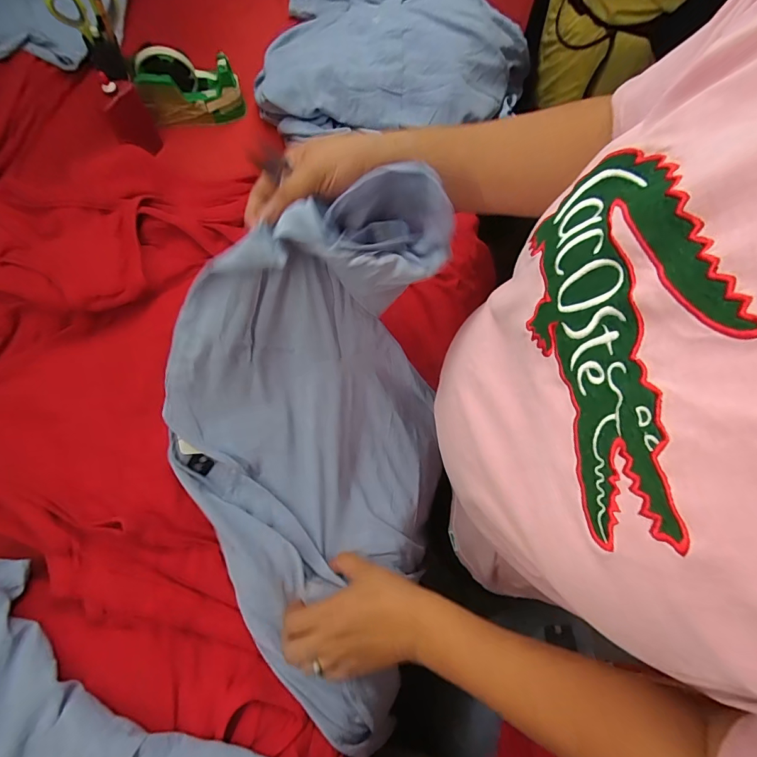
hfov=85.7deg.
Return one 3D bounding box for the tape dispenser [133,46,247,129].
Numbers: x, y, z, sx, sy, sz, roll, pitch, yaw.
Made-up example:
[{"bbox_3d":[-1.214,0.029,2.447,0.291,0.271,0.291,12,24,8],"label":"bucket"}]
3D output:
[{"bbox_3d":[-0.286,-0.444,0.622,0.138,0.098,0.055,-20,73,-7],"label":"tape dispenser"}]

